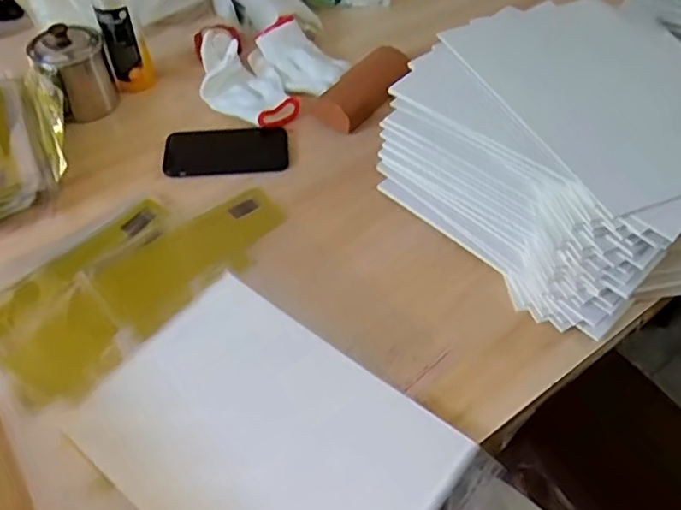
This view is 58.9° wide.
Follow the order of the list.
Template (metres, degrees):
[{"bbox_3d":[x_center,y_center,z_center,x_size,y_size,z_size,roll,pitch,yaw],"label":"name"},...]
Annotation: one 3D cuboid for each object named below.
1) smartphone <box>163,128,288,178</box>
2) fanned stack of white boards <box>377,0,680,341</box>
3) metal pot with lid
[{"bbox_3d":[-0.145,-0.134,0.770,0.152,0.009,0.076,-5,51,-4],"label":"smartphone"},{"bbox_3d":[0.230,-0.094,0.636,0.285,0.174,0.314,-19,54,-17],"label":"fanned stack of white boards"},{"bbox_3d":[-0.344,-0.243,0.781,0.085,0.107,0.084,0,51,0],"label":"metal pot with lid"}]

